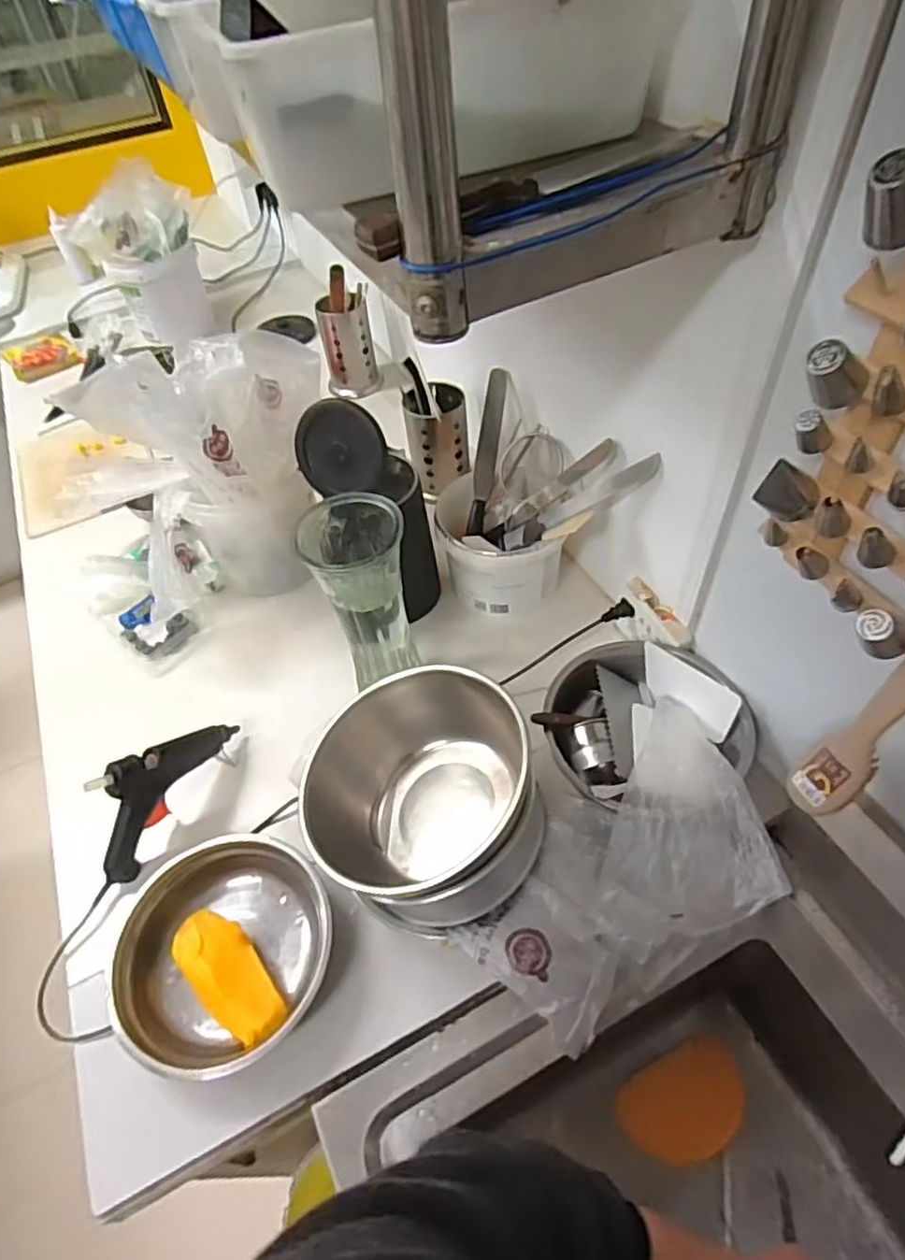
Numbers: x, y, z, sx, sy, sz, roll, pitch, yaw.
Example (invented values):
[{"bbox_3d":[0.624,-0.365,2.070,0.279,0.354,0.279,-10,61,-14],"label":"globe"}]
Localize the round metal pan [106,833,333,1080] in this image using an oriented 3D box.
[{"bbox_3d":[-0.233,0.330,0.692,0.217,0.068,0.214,-3,51,4],"label":"round metal pan"}]

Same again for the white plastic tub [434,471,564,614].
[{"bbox_3d":[0.065,-0.131,0.964,0.162,0.128,0.172,-3,51,4],"label":"white plastic tub"}]

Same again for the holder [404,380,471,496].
[{"bbox_3d":[-0.023,-0.315,1.094,0.099,0.139,0.086,-14,51,-6],"label":"holder"}]

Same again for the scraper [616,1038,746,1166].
[{"bbox_3d":[0.277,0.563,0.791,0.147,0.008,0.100,-28,58,-6],"label":"scraper"}]

